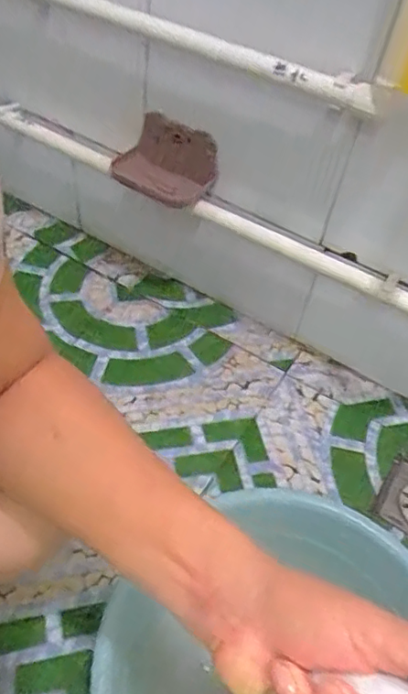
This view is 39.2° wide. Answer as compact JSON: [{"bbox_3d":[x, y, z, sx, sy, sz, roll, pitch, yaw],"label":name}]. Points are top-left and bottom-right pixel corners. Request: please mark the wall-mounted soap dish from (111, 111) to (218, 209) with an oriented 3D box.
[{"bbox_3d":[-0.060,-0.263,0.807,0.140,0.072,0.089,30,54,18],"label":"wall-mounted soap dish"}]

